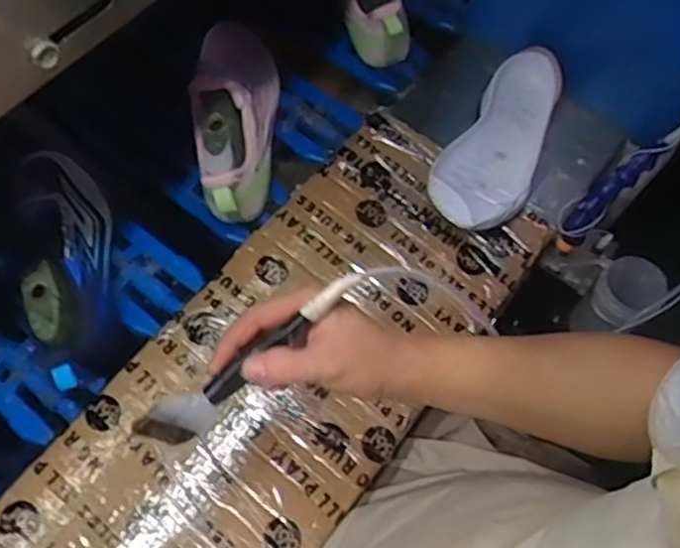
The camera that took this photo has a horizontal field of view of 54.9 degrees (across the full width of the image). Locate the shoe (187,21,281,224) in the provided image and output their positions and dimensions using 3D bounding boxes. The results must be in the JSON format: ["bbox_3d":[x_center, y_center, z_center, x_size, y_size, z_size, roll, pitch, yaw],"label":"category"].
[{"bbox_3d":[-0.111,-0.185,0.703,0.088,0.080,0.264,2,67,-5],"label":"shoe"}]

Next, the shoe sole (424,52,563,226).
[{"bbox_3d":[0.183,-0.147,0.729,0.097,0.049,0.249,32,68,8],"label":"shoe sole"}]

